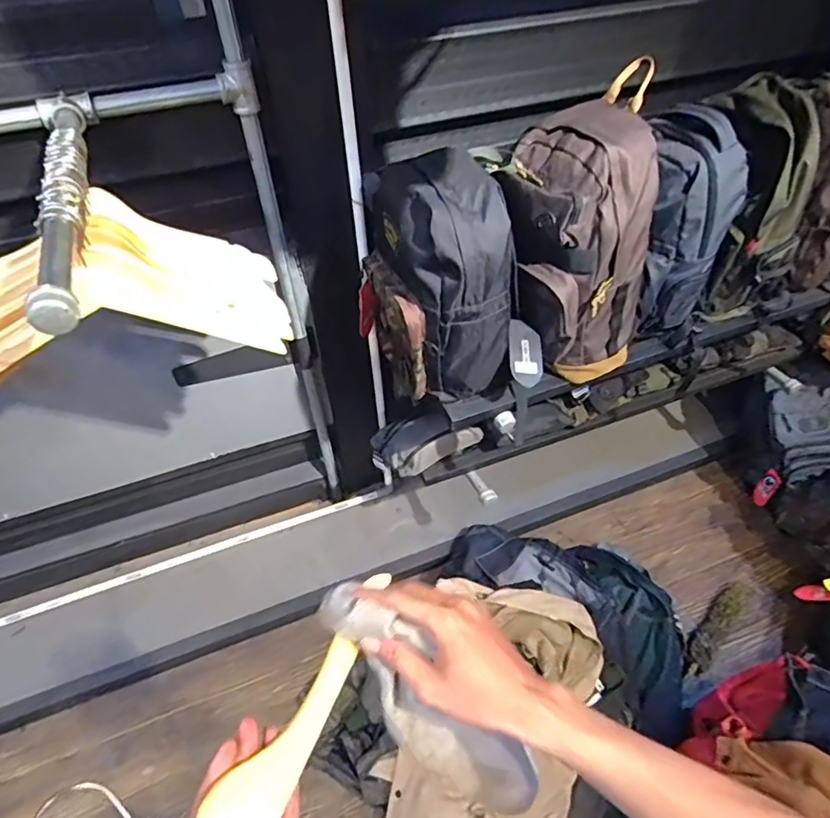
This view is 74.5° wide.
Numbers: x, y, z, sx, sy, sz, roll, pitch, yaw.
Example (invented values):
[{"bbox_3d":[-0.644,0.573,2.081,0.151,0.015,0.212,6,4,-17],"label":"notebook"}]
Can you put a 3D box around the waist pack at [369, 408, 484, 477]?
[{"bbox_3d":[0.026,0.074,1.403,0.248,0.093,0.160,-23,50,-19],"label":"waist pack"}]

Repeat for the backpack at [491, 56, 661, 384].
[{"bbox_3d":[0.302,-0.293,0.999,0.251,0.541,0.202,-20,30,-18],"label":"backpack"}]

